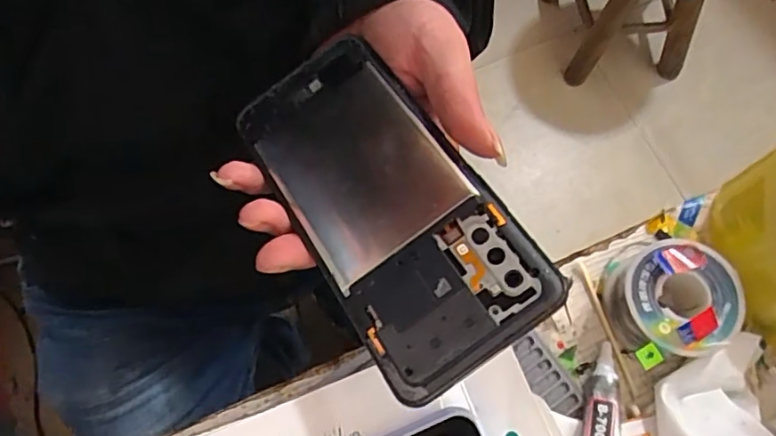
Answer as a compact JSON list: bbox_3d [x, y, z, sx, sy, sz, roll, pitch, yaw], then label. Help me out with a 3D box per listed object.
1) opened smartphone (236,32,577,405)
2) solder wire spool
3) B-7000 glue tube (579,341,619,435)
[{"bbox_3d":[-0.005,-0.009,0.242,0.073,0.006,0.162,-36,62,2],"label":"opened smartphone"},{"bbox_3d":[0.137,0.038,0.275,0.051,0.031,0.054,0,71,-1],"label":"solder wire spool"},{"bbox_3d":[0.097,0.090,0.260,0.016,0.009,0.072,16,54,5],"label":"B-7000 glue tube"}]

